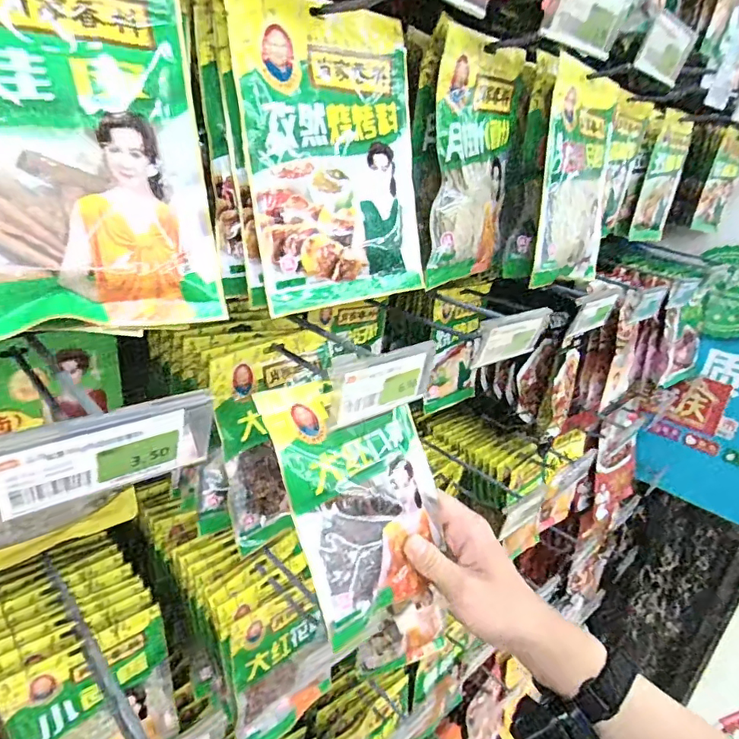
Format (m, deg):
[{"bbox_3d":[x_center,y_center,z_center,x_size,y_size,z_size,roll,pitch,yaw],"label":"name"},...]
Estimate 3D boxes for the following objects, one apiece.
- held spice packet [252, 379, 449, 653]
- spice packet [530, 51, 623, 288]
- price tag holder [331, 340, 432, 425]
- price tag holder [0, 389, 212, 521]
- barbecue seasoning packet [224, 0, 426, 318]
[{"bbox_3d":[-0.002,0.092,0.394,0.123,0.179,0.027,-16,-1,-34],"label":"held spice packet"},{"bbox_3d":[0.230,-0.207,0.570,0.016,0.217,0.152,14,18,43],"label":"spice packet"},{"bbox_3d":[0.007,0.007,0.376,0.096,0.044,0.021,-16,32,-41],"label":"price tag holder"},{"bbox_3d":[-0.124,0.040,0.250,0.094,0.039,0.014,-13,30,-38],"label":"price tag holder"},{"bbox_3d":[-0.021,-0.146,0.365,0.137,0.193,0.008,-17,18,-36],"label":"barbecue seasoning packet"}]

